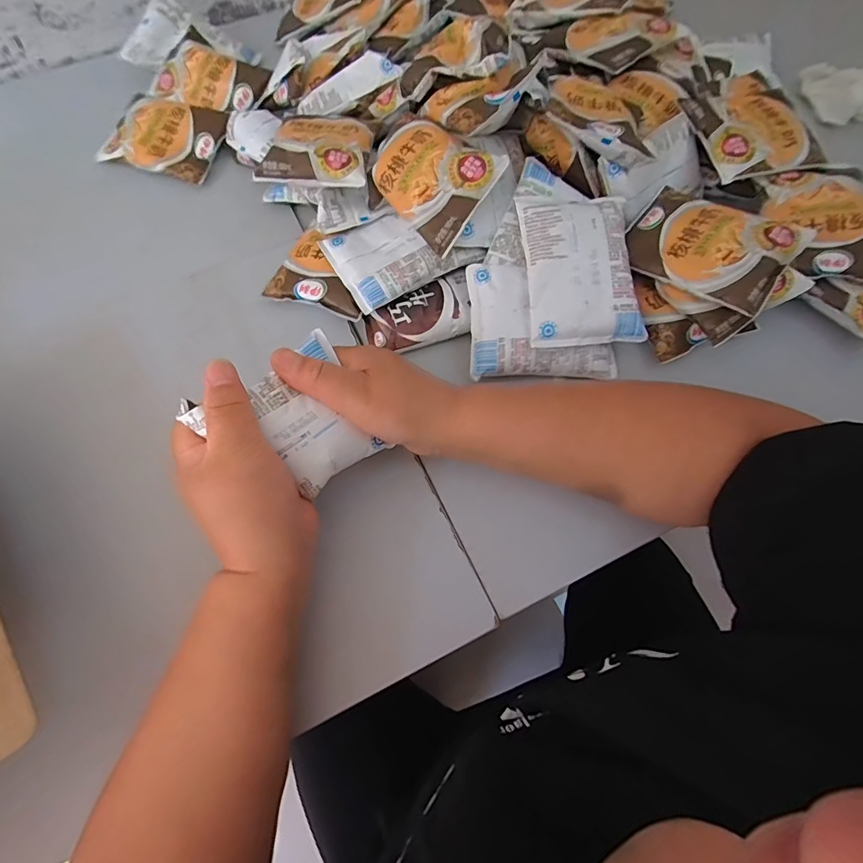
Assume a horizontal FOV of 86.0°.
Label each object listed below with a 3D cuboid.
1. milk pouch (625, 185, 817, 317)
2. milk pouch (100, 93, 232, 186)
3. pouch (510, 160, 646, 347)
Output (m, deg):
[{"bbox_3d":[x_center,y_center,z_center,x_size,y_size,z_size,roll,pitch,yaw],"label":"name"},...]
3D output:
[{"bbox_3d":[0.231,-0.159,0.388,0.124,0.016,0.092,36,81,27],"label":"milk pouch"},{"bbox_3d":[-0.286,-0.322,0.499,0.118,0.021,0.092,17,69,7],"label":"milk pouch"},{"bbox_3d":[0.121,-0.152,0.388,0.092,0.024,0.158,-5,86,-2],"label":"pouch"}]

